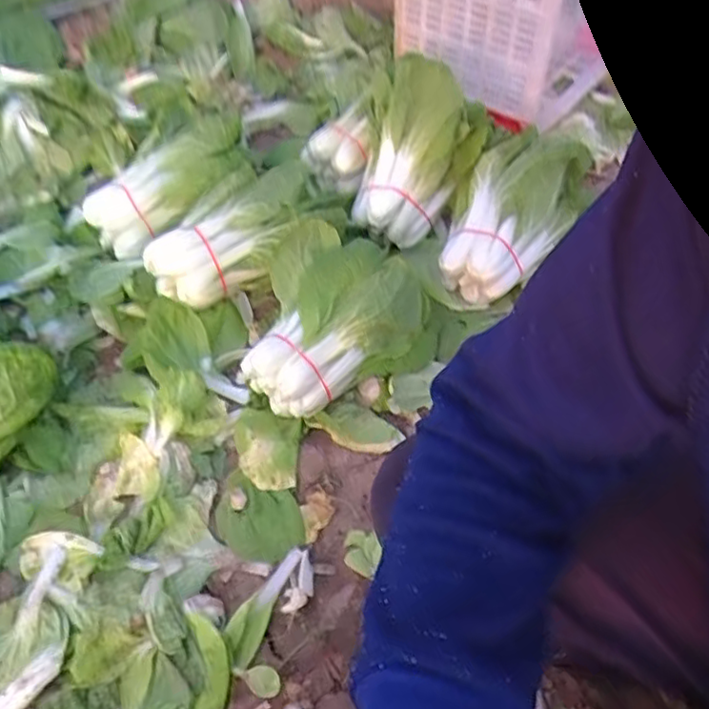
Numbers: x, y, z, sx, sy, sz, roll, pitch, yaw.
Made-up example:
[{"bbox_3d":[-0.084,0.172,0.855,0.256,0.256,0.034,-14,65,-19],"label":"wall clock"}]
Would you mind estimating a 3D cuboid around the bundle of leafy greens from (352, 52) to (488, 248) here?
[{"bbox_3d":[0.093,-0.303,0.996,0.188,0.090,0.258,17,93,7],"label":"bundle of leafy greens"}]

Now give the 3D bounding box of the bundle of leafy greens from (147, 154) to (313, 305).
[{"bbox_3d":[-0.168,-0.184,0.936,0.137,0.083,0.281,36,73,26],"label":"bundle of leafy greens"}]

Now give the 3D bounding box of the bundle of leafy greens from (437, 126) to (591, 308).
[{"bbox_3d":[0.224,-0.199,0.940,0.136,0.106,0.255,31,87,38],"label":"bundle of leafy greens"}]

